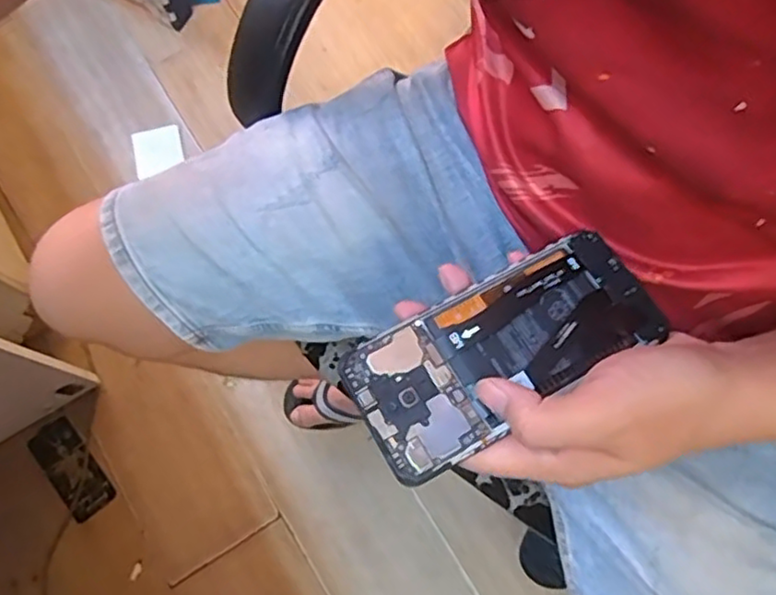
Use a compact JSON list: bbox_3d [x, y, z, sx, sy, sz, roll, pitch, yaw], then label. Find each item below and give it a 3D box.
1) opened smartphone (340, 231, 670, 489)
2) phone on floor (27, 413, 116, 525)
[{"bbox_3d":[0.058,0.023,0.333,0.158,0.008,0.069,-29,75,-12],"label":"opened smartphone"},{"bbox_3d":[-0.492,0.266,1.026,0.070,0.013,0.158,-38,77,-11],"label":"phone on floor"}]

